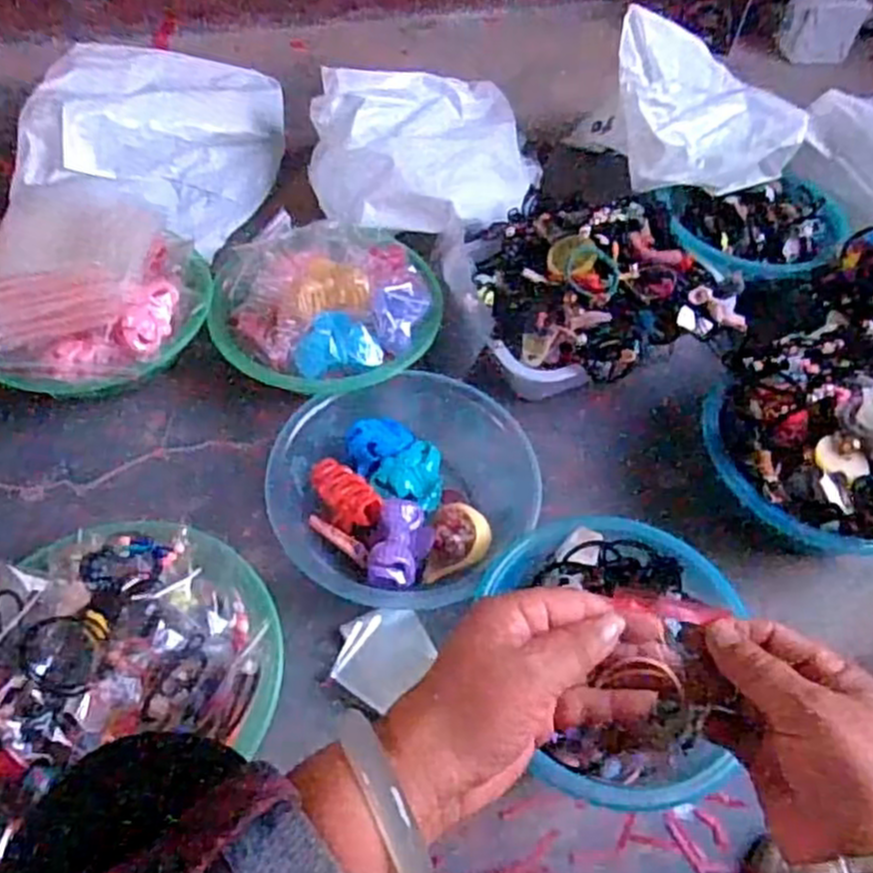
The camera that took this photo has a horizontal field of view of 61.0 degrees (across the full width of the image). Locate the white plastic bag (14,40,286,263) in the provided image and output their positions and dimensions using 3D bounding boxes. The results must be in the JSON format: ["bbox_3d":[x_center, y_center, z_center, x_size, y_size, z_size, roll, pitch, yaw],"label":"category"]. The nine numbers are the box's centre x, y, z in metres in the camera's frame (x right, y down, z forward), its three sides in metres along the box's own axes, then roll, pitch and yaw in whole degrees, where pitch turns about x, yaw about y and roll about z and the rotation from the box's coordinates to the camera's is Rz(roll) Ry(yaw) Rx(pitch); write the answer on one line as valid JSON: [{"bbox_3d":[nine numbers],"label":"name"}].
[{"bbox_3d":[-0.341,-0.373,0.923,0.266,0.153,0.344,0,55,-4],"label":"white plastic bag"}]

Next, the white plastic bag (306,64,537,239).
[{"bbox_3d":[-0.011,-0.345,0.904,0.281,0.088,0.276,-5,55,-7],"label":"white plastic bag"}]

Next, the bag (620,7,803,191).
[{"bbox_3d":[0.337,-0.411,0.917,0.216,0.129,0.203,-12,56,-12],"label":"bag"}]

